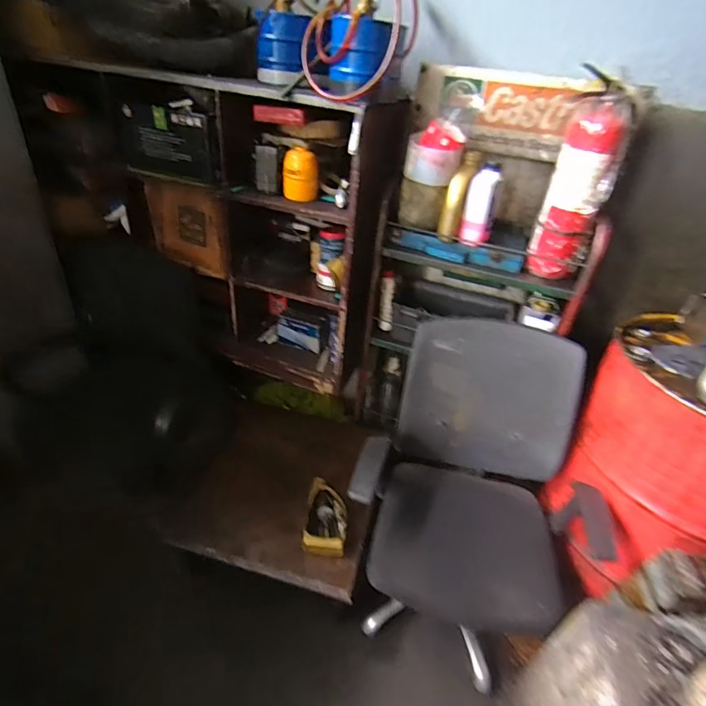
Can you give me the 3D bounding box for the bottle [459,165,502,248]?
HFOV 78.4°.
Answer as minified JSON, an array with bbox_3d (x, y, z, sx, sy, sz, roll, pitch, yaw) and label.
[{"bbox_3d":[0.361,-0.420,1.234,0.086,0.197,0.095,10,34,5],"label":"bottle"}]

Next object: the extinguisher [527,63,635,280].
[{"bbox_3d":[0.592,-0.436,1.138,0.141,0.474,0.167,20,36,19],"label":"extinguisher"}]

